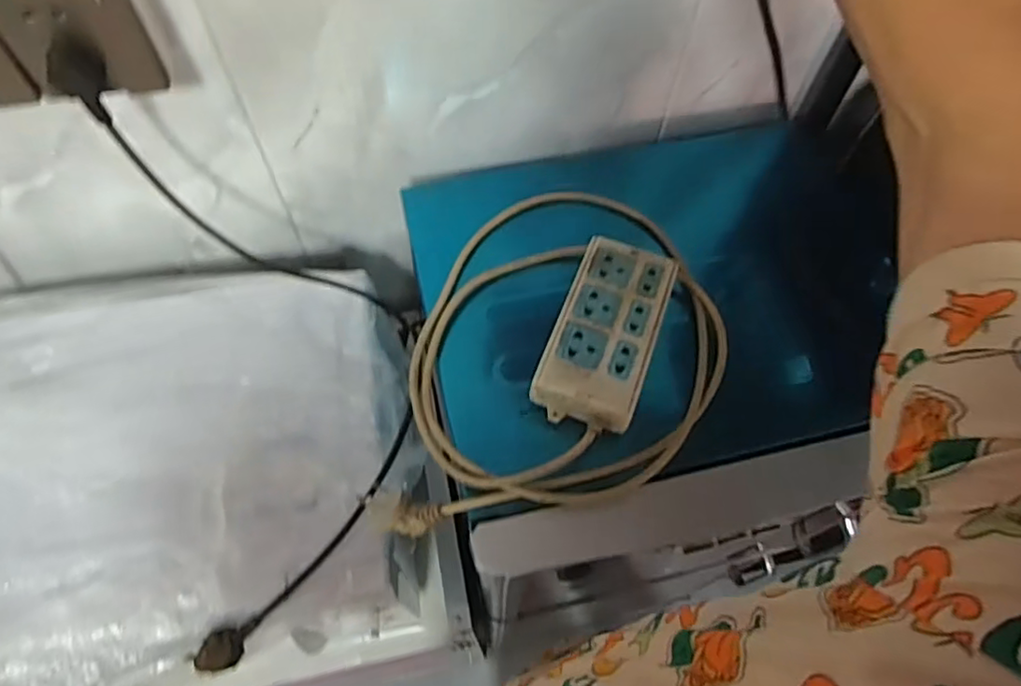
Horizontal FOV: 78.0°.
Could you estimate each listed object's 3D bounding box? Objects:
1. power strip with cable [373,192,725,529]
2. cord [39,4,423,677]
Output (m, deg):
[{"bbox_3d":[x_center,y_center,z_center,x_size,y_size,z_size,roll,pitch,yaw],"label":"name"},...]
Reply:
[{"bbox_3d":[0.048,-0.001,0.500,0.239,0.052,0.307,8,62,3],"label":"power strip with cable"},{"bbox_3d":[-0.207,-0.007,0.543,0.215,0.187,0.459,-16,100,-9],"label":"cord"}]

